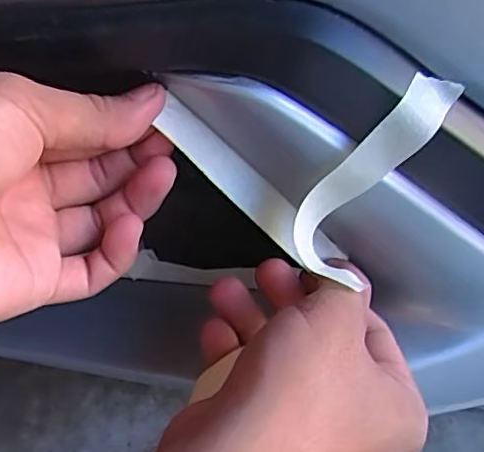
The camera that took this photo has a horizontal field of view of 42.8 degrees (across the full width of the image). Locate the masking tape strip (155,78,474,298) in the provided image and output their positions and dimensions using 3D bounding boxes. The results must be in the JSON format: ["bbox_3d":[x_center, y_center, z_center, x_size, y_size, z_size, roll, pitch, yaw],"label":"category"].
[{"bbox_3d":[0.027,-0.017,0.248,0.106,0.079,0.032,-5,29,3],"label":"masking tape strip"}]

